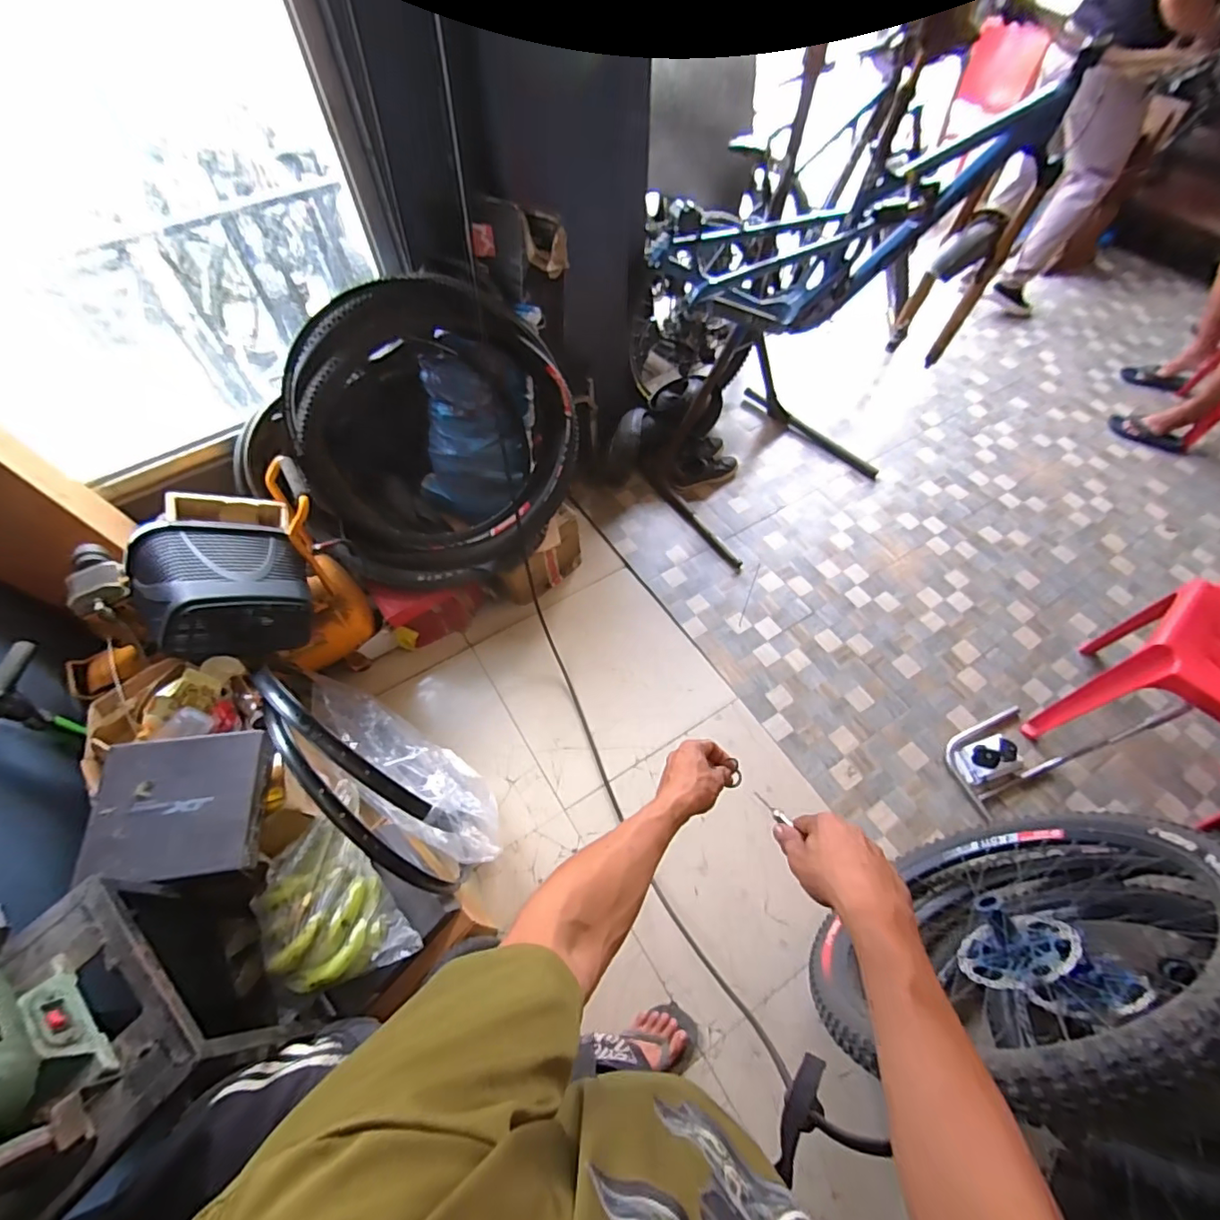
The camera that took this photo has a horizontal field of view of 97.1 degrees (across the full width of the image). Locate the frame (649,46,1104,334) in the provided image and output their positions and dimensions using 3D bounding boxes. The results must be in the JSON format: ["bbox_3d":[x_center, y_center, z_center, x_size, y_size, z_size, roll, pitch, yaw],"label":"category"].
[{"bbox_3d":[0.584,-0.922,1.306,1.093,0.358,0.219,-27,61,-16],"label":"frame"}]

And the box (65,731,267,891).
[{"bbox_3d":[-0.726,0.340,0.921,0.242,0.089,0.231,-9,58,-5],"label":"box"}]

